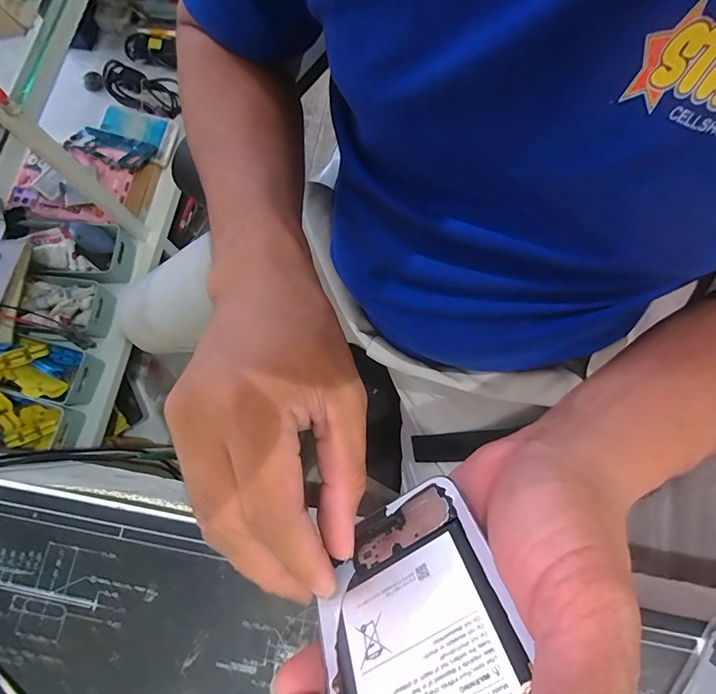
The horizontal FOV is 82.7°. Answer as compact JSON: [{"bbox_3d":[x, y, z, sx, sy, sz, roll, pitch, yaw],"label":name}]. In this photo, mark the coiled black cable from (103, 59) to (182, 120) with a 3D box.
[{"bbox_3d":[-0.493,-0.594,0.935,0.178,0.025,0.101,26,78,8],"label":"coiled black cable"}]

